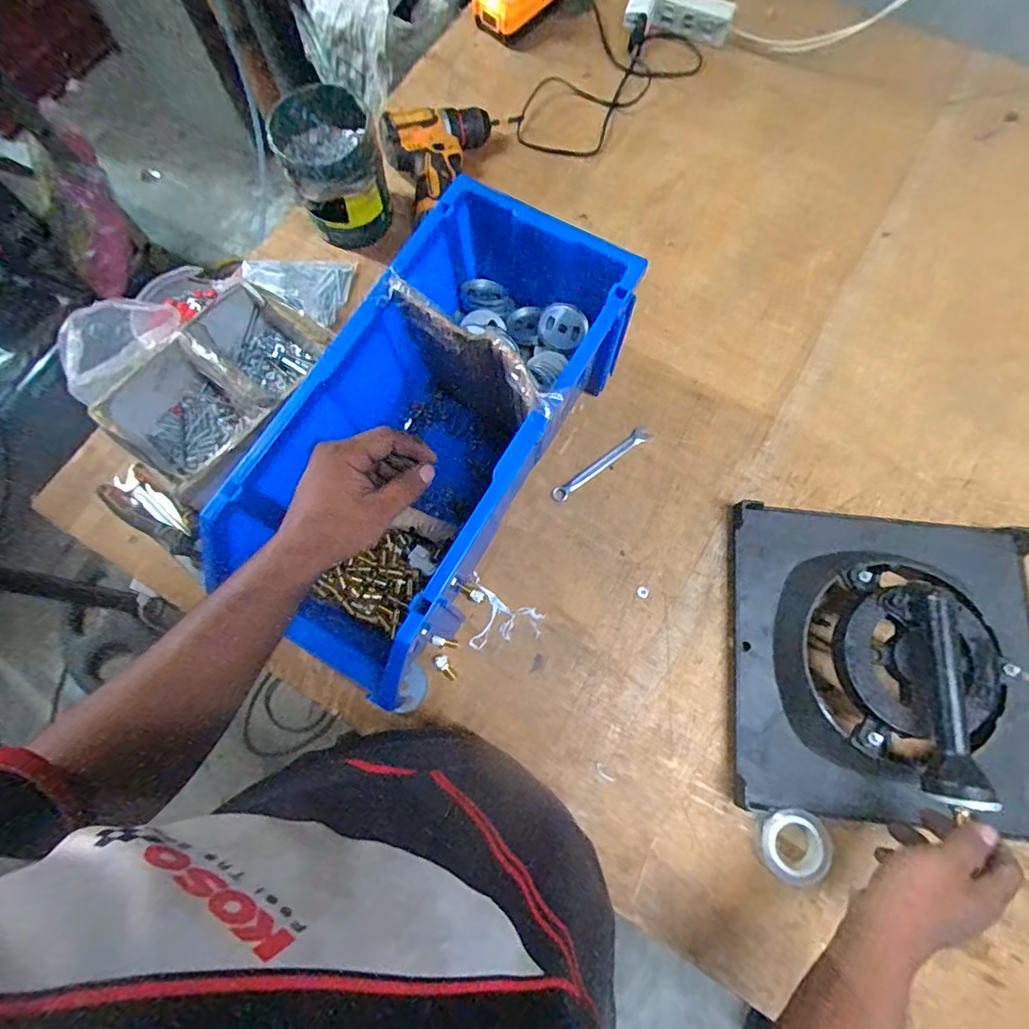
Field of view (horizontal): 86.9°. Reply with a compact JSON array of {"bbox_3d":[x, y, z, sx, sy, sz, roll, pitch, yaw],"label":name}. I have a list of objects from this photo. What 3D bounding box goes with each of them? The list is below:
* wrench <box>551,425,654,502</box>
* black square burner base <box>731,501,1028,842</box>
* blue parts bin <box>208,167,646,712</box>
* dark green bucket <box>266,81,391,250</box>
[{"bbox_3d":[0.099,-0.059,0.619,0.137,0.006,0.021,-35,77,-7],"label":"wrench"},{"bbox_3d":[0.372,0.135,0.505,0.297,0.098,0.287,5,73,2],"label":"black square burner base"},{"bbox_3d":[-0.073,-0.071,0.535,0.196,0.188,0.438,31,77,9],"label":"blue parts bin"},{"bbox_3d":[-0.217,-0.414,0.667,0.105,0.137,0.105,0,75,2],"label":"dark green bucket"}]

